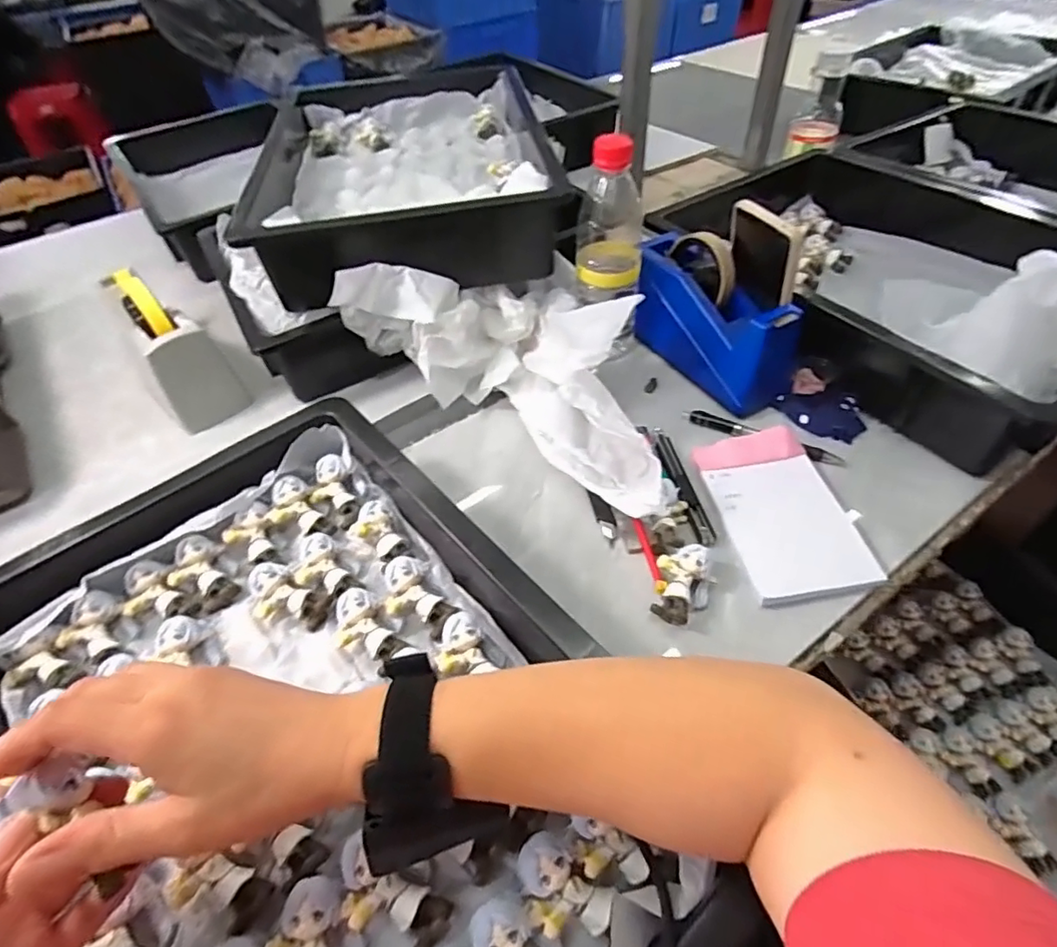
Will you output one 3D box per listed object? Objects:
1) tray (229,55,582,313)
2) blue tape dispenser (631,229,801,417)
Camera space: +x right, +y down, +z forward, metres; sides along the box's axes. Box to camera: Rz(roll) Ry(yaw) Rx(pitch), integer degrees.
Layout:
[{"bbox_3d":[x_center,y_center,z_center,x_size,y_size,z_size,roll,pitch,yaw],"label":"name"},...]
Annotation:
[{"bbox_3d":[-0.139,-0.349,0.664,0.320,0.090,0.430,-11,49,-5],"label":"tray"},{"bbox_3d":[0.183,-0.161,0.570,0.067,0.106,0.186,-27,52,-18],"label":"blue tape dispenser"}]

